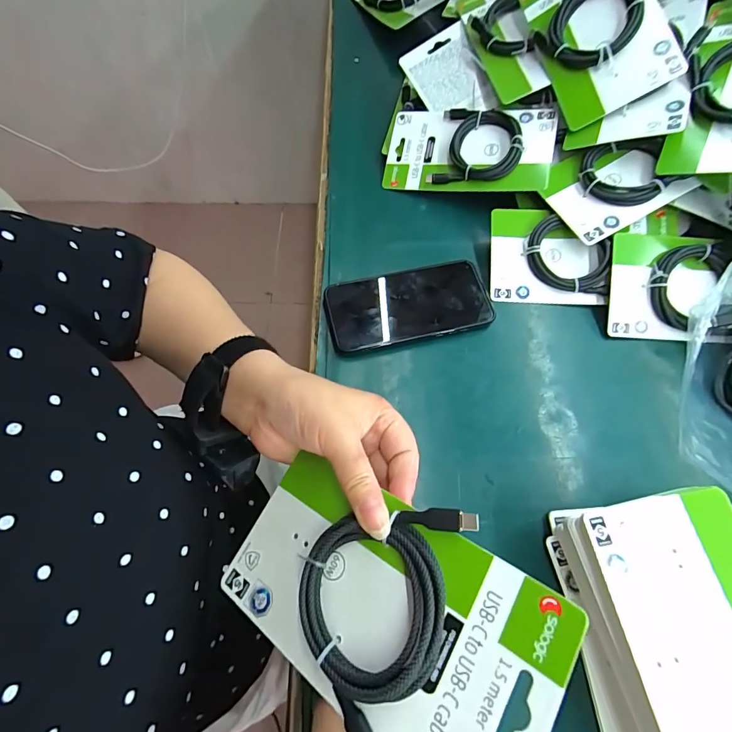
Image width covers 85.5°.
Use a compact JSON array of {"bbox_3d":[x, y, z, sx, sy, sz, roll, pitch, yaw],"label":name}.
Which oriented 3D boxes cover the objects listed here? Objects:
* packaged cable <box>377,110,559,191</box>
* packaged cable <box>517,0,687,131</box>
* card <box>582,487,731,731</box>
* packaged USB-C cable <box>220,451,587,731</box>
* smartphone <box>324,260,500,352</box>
[{"bbox_3d":[0.111,-0.242,0.441,0.175,0.019,0.095,8,82,17],"label":"packaged cable"},{"bbox_3d":[0.231,-0.343,0.398,0.105,0.026,0.176,-18,78,25],"label":"packaged cable"},{"bbox_3d":[0.203,0.171,0.230,0.103,0.008,0.181,-9,66,-3],"label":"card"},{"bbox_3d":[0.003,0.117,0.205,0.176,0.016,0.105,24,79,35],"label":"packaged USB-C cable"},{"bbox_3d":[0.043,-0.060,0.388,0.155,0.013,0.075,-12,66,-5],"label":"smartphone"}]

